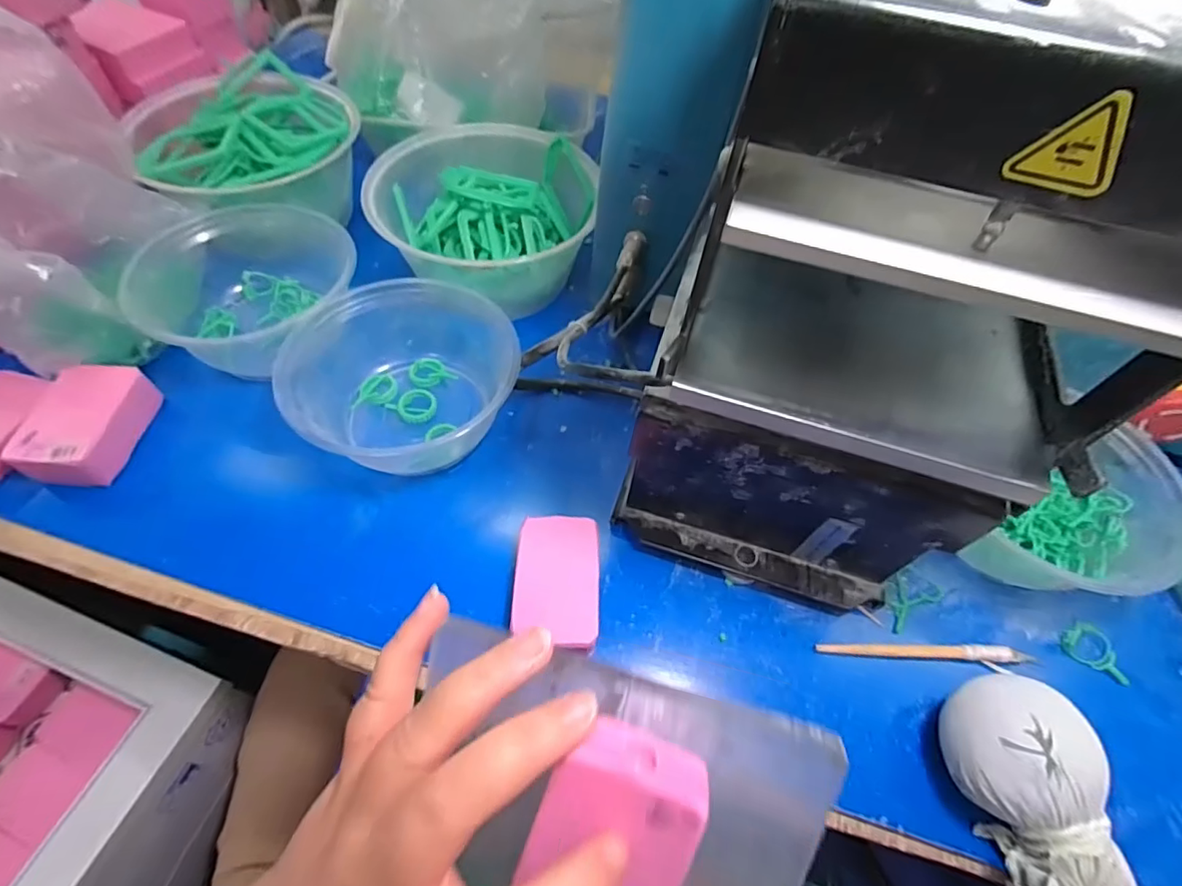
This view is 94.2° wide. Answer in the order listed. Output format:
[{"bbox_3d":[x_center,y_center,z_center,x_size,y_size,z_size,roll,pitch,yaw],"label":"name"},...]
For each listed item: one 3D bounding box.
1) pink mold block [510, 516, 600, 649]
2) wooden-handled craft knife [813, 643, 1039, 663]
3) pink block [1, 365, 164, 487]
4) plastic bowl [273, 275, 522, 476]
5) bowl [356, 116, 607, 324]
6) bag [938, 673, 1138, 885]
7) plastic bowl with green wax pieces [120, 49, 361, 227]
[{"bbox_3d":[-0.018,0.077,0.303,0.044,0.018,0.070,3,57,-2],"label":"pink mold block"},{"bbox_3d":[0.180,0.113,0.298,0.113,0.008,0.009,4,57,-1],"label":"wooden-handled craft knife"},{"bbox_3d":[-0.307,-0.011,0.336,0.050,0.030,0.079,7,57,1],"label":"pink block"},{"bbox_3d":[-0.117,-0.041,0.349,0.133,0.060,0.116,-20,60,-16],"label":"plastic bowl"},{"bbox_3d":[-0.081,-0.174,0.420,0.145,0.073,0.134,2,57,-3],"label":"bowl"},{"bbox_3d":[0.194,0.182,0.226,0.056,0.053,0.152,-1,57,-5],"label":"bag"},{"bbox_3d":[-0.265,-0.233,0.434,0.149,0.067,0.154,2,57,-3],"label":"plastic bowl with green wax pieces"}]

